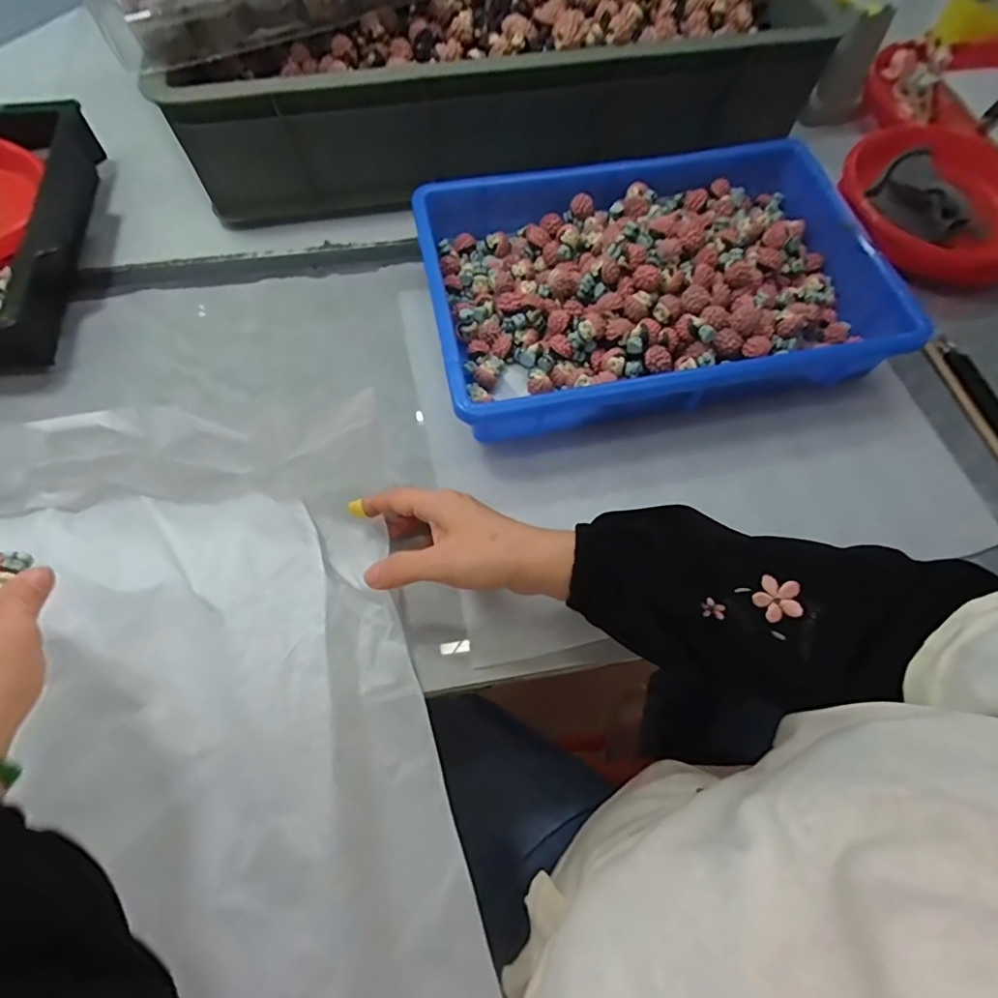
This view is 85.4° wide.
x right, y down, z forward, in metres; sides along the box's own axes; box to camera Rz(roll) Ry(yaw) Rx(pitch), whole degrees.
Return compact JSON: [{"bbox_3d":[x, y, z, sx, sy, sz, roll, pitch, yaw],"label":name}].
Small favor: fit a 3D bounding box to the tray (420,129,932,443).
[{"bbox_3d":[0.126,-0.187,0.455,0.366,0.073,0.243,-10,66,-6],"label":"tray"}]

